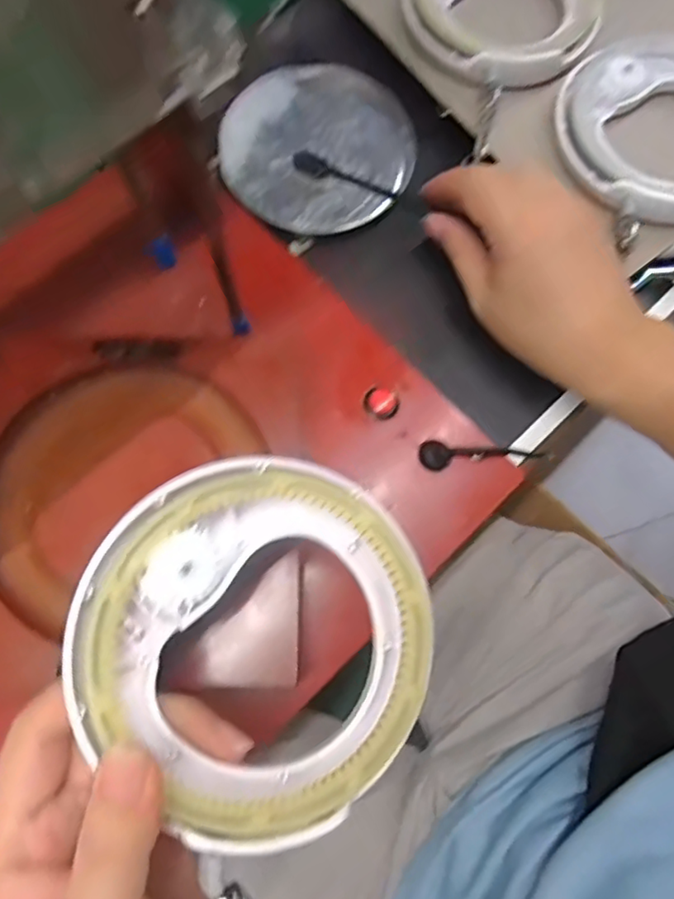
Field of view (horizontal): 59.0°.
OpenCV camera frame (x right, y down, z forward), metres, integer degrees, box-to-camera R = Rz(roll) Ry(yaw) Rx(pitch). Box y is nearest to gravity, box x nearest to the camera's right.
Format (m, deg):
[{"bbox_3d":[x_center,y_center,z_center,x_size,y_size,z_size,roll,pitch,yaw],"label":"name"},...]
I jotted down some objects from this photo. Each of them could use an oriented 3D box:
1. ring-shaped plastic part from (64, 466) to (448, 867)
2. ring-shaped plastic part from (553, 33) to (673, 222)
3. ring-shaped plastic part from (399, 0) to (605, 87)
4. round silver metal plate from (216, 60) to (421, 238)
[{"bbox_3d":[-0.026,0.068,0.220,0.131,0.013,0.125,3,80,-16],"label":"ring-shaped plastic part"},{"bbox_3d":[0.209,-0.207,0.382,0.126,0.019,0.131,0,74,-1],"label":"ring-shaped plastic part"},{"bbox_3d":[0.116,-0.309,0.410,0.131,0.026,0.137,42,77,10],"label":"ring-shaped plastic part"},{"bbox_3d":[-0.013,-0.208,0.411,0.129,0.016,0.122,0,74,-1],"label":"round silver metal plate"}]

